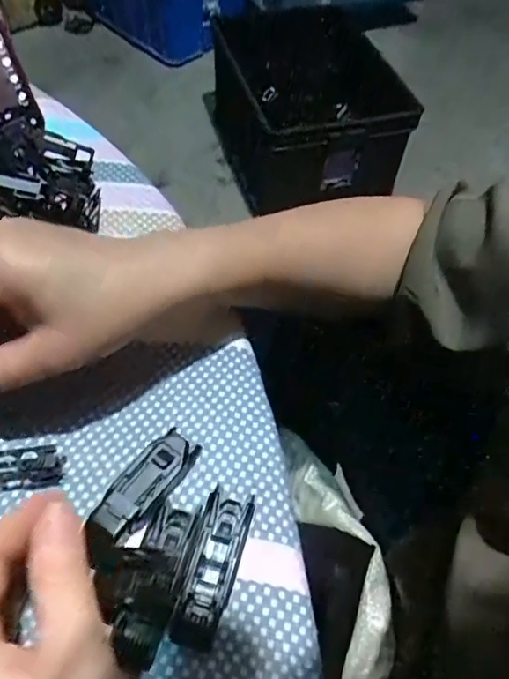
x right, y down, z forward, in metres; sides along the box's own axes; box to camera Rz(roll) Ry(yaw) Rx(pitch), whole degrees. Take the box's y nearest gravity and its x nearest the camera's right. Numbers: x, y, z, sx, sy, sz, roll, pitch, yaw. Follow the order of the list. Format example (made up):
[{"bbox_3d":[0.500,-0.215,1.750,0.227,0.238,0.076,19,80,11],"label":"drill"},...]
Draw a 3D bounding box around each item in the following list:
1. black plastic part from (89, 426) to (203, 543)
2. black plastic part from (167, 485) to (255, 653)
[{"bbox_3d":[-0.052,0.069,0.253,0.021,0.014,0.056,31,58,16],"label":"black plastic part"},{"bbox_3d":[-0.018,0.100,0.236,0.022,0.012,0.066,15,55,5],"label":"black plastic part"}]

